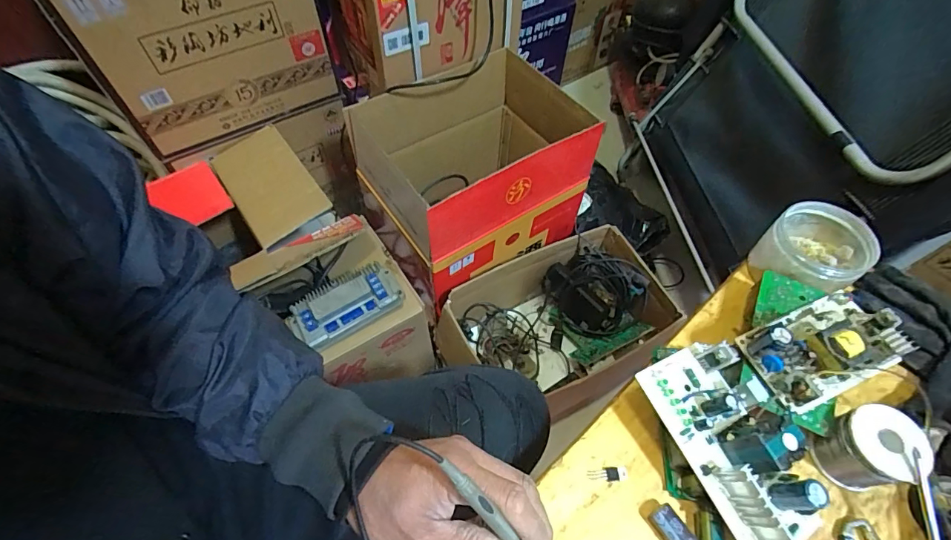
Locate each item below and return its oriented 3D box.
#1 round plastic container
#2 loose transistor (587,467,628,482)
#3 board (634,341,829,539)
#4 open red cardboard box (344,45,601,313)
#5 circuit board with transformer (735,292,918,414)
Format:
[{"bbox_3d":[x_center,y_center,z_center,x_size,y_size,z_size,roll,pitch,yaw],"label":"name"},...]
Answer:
[{"bbox_3d":[0.325,-0.021,0.434,0.076,0.057,0.081,1,57,-1],"label":"round plastic container"},{"bbox_3d":[0.104,0.161,0.355,0.030,0.004,0.010,0,57,-2],"label":"loose transistor"},{"bbox_3d":[0.192,0.121,0.326,0.081,0.044,0.146,-23,61,-15],"label":"board"},{"bbox_3d":[-0.006,-0.192,0.915,0.390,0.286,0.306,-33,64,-20],"label":"open red cardboard box"},{"bbox_3d":[0.286,0.058,0.364,0.117,0.037,0.067,-19,60,-13],"label":"circuit board with transformer"}]

